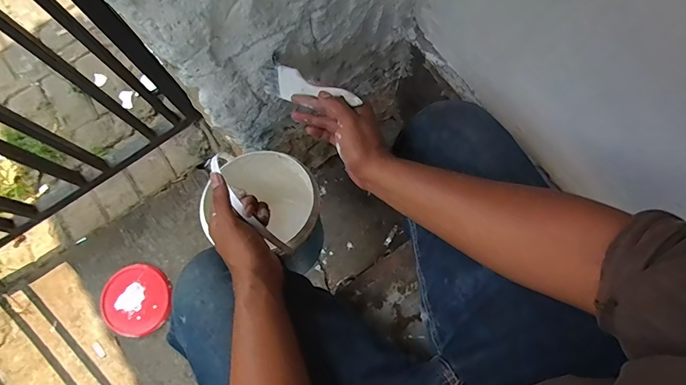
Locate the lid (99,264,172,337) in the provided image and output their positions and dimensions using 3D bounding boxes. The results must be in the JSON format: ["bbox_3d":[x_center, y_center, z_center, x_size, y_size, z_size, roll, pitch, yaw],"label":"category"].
[{"bbox_3d":[-0.552,0.287,1.107,0.190,0.024,0.176,0,79,1],"label":"lid"}]

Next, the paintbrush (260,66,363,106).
[{"bbox_3d":[-0.049,-0.142,0.576,0.184,0.049,0.015,28,45,32],"label":"paintbrush"}]

